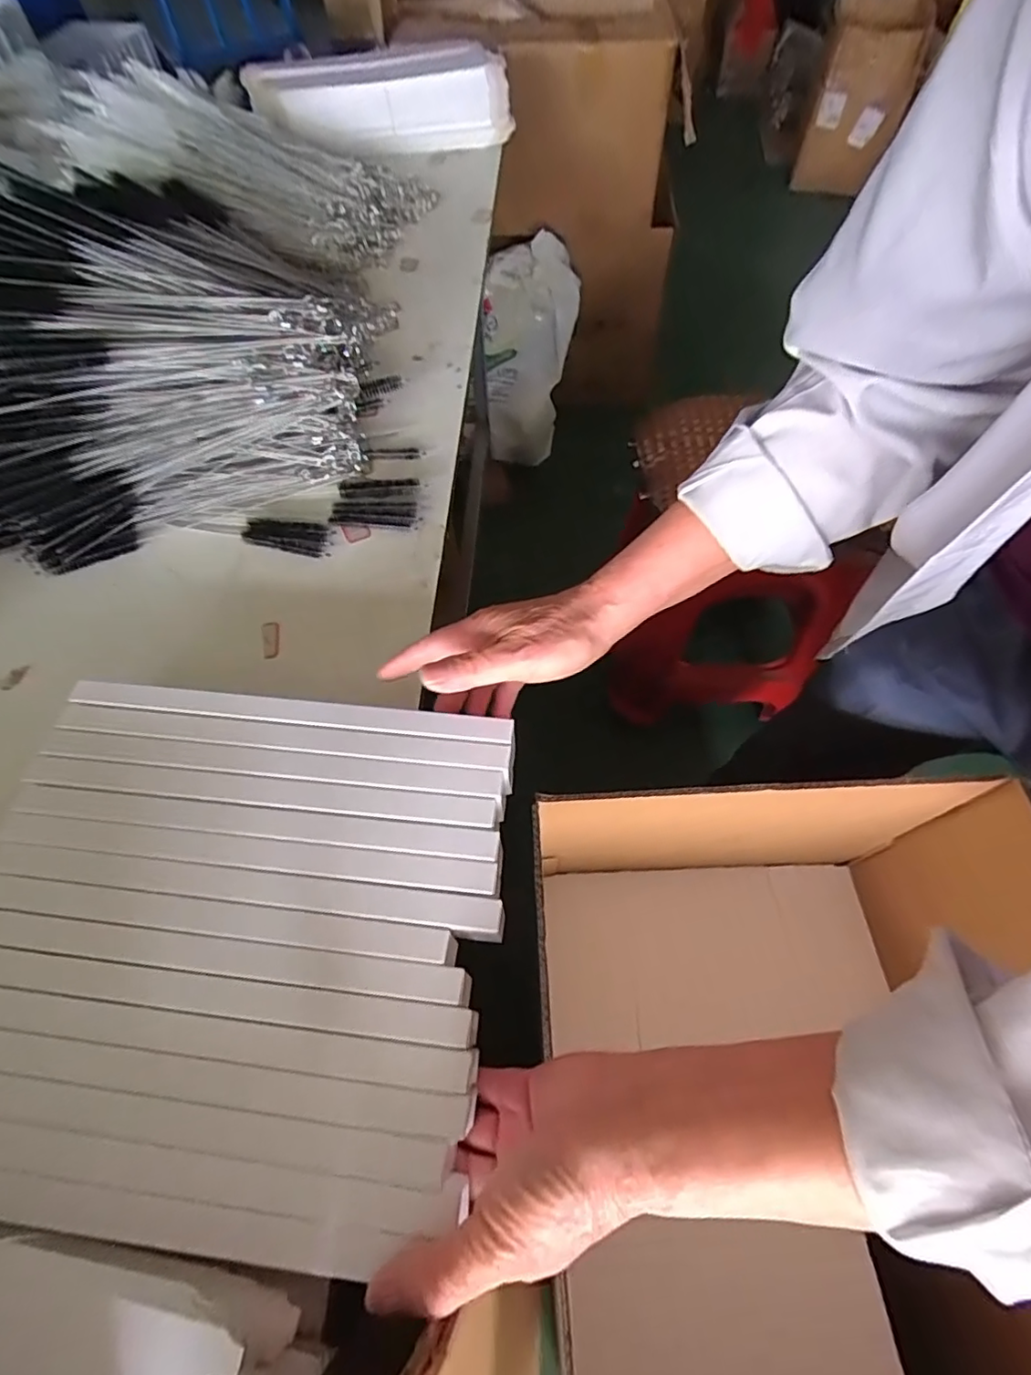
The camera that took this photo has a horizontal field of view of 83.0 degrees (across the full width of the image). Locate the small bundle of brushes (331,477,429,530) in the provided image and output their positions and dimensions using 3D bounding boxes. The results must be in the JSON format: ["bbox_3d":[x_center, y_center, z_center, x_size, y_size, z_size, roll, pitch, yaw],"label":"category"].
[{"bbox_3d":[-0.134,-0.180,0.563,0.084,0.006,0.056,0,61,2],"label":"small bundle of brushes"}]

